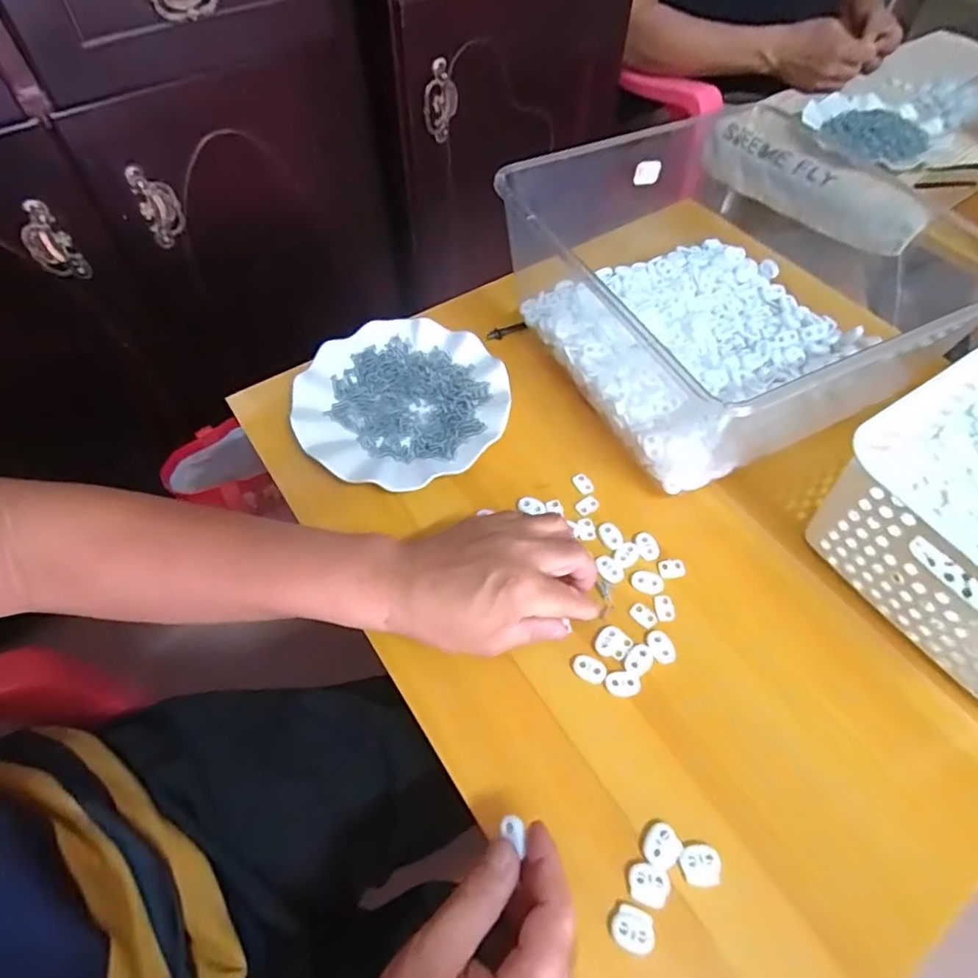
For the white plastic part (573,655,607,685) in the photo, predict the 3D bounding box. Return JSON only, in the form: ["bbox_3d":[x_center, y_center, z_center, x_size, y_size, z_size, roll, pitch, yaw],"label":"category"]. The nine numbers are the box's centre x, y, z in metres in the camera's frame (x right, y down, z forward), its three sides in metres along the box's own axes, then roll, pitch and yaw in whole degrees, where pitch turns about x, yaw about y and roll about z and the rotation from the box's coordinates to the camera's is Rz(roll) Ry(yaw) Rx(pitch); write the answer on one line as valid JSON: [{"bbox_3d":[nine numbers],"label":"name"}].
[{"bbox_3d":[0.069,0.121,0.394,0.022,0.004,0.016,24,59,14],"label":"white plastic part"}]

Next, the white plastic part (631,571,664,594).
[{"bbox_3d":[0.117,0.069,0.430,0.023,0.005,0.015,10,57,6],"label":"white plastic part"}]

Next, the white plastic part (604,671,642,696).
[{"bbox_3d":[0.090,0.130,0.388,0.023,0.004,0.016,2,56,0],"label":"white plastic part"}]

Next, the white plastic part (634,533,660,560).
[{"bbox_3d":[0.122,0.044,0.444,0.017,0.004,0.022,-7,57,-6],"label":"white plastic part"}]

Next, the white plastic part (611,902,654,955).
[{"bbox_3d":[0.078,0.240,0.316,0.022,0.004,0.020,18,58,10],"label":"white plastic part"}]

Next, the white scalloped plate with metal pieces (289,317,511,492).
[{"bbox_3d":[-0.077,-0.077,0.512,0.181,0.021,0.176,1,56,-1],"label":"white scalloped plate with metal pieces"}]

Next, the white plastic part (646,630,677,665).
[{"bbox_3d":[0.119,0.109,0.402,0.016,0.004,0.023,-11,57,-8],"label":"white plastic part"}]

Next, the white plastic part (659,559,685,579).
[{"bbox_3d":[0.138,0.060,0.439,0.020,0.006,0.012,-3,57,-3],"label":"white plastic part"}]

